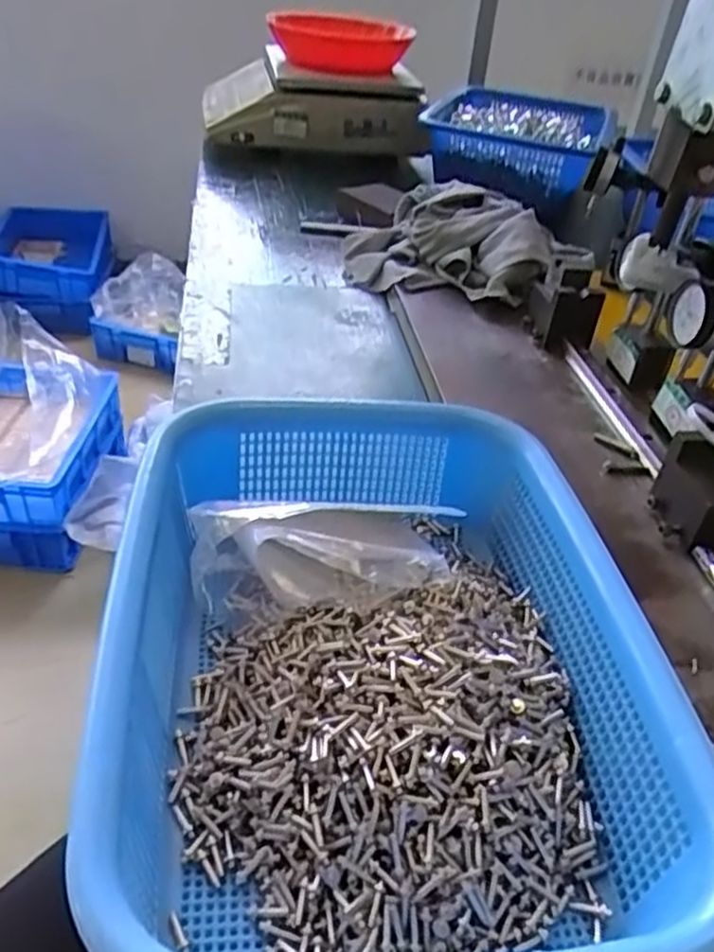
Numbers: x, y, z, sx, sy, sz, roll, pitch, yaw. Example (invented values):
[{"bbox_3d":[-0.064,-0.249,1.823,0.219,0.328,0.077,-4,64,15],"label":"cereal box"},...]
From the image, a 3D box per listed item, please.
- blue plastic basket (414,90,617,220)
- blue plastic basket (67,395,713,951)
[{"bbox_3d":[0.215,-0.442,1.000,0.232,0.080,0.297,11,37,6],"label":"blue plastic basket"},{"bbox_3d":[0.004,0.069,0.316,0.200,0.061,0.286,-2,38,-11],"label":"blue plastic basket"}]

